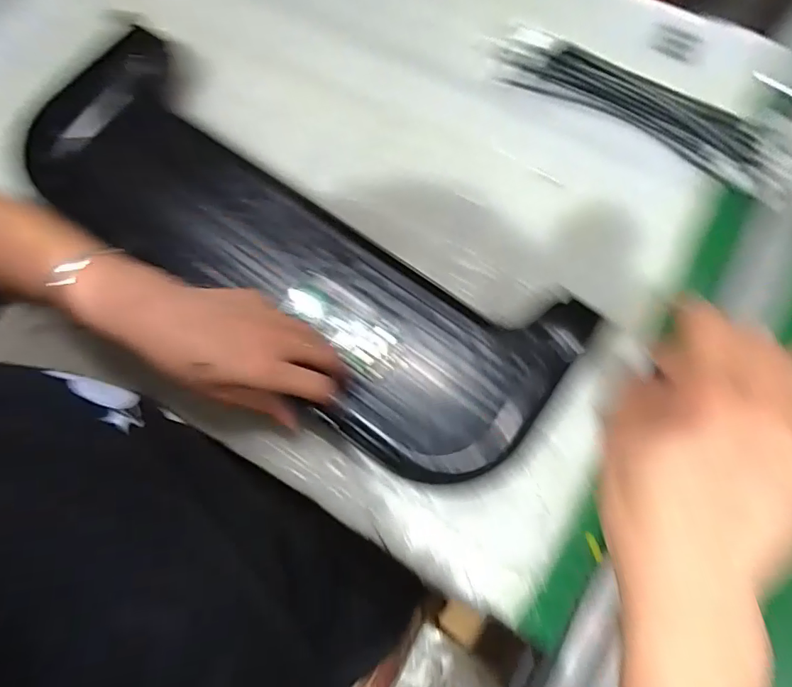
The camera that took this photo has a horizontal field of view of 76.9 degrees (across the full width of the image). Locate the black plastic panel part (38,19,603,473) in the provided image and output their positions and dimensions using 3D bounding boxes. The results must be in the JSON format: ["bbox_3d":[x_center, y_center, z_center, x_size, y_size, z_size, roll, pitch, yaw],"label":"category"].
[{"bbox_3d":[-0.101,-0.078,0.408,0.485,0.049,0.162,35,77,11],"label":"black plastic panel part"}]

